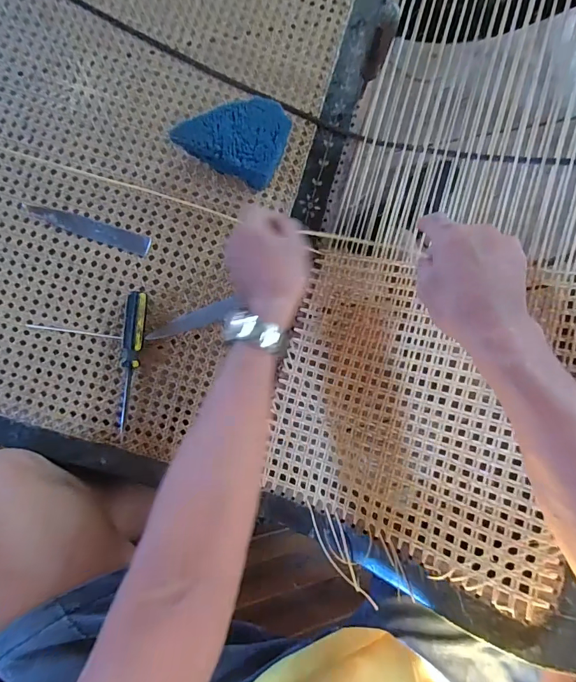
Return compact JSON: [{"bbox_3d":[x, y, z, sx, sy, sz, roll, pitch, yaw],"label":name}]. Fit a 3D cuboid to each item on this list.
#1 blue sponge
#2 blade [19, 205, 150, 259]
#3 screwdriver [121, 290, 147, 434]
[{"bbox_3d":[-0.061,-0.229,0.430,0.114,0.051,0.086,19,86,-2],"label":"blue sponge"},{"bbox_3d":[-0.232,-0.130,0.438,0.145,0.004,0.024,16,86,-2],"label":"blade"},{"bbox_3d":[-0.177,0.023,0.428,0.023,0.024,0.154,4,87,-3],"label":"screwdriver"}]

